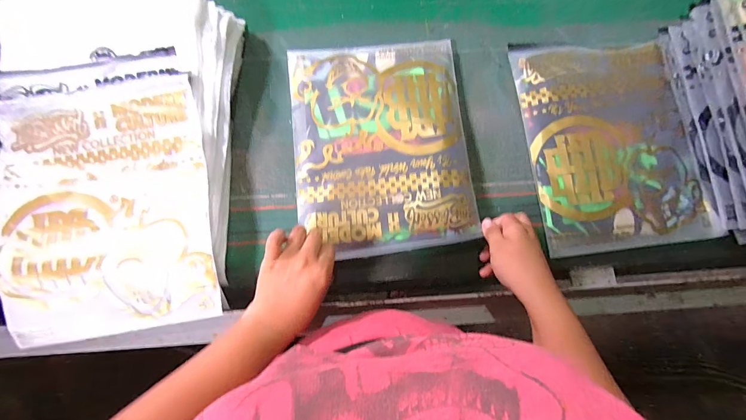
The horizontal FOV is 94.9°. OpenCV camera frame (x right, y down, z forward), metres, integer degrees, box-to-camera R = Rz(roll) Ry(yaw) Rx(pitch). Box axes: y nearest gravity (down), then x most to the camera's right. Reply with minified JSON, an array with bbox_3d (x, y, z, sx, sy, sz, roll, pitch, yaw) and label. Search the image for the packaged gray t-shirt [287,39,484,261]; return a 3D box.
[{"bbox_3d":[0.009,-0.097,0.479,0.237,0.023,0.309,-6,75,3],"label":"packaged gray t-shirt"}]

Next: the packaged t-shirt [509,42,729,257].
[{"bbox_3d":[0.343,-0.099,0.496,0.236,0.033,0.306,-6,78,-4],"label":"packaged t-shirt"}]

